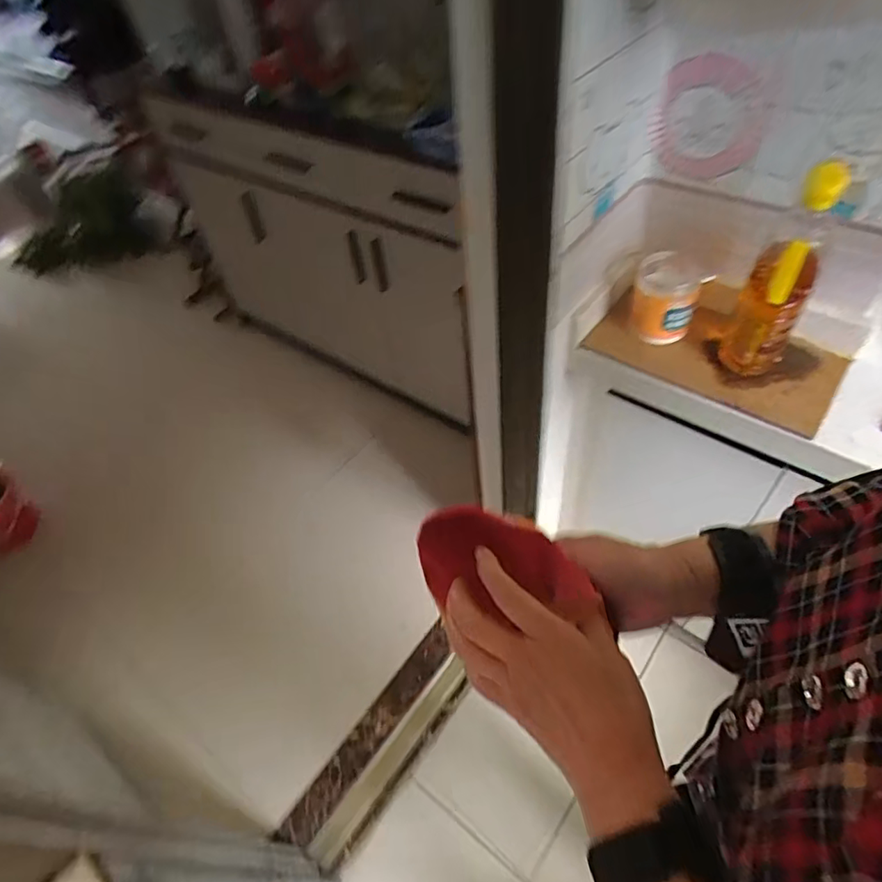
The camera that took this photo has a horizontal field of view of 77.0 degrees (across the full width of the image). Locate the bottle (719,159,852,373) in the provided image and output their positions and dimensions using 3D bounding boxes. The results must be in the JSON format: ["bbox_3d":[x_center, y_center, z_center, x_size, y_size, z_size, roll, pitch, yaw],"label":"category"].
[{"bbox_3d":[0.408,-0.192,0.664,0.071,0.247,0.076,23,58,21],"label":"bottle"}]

